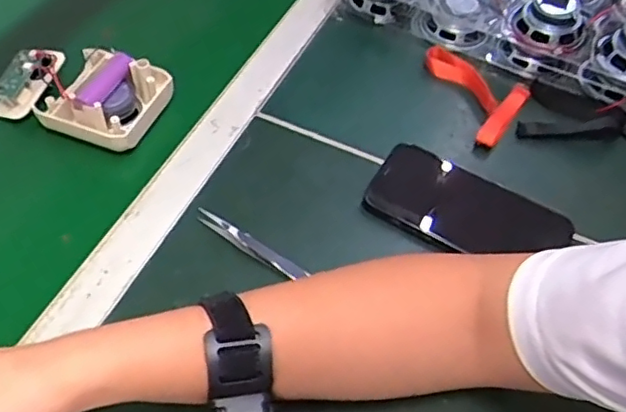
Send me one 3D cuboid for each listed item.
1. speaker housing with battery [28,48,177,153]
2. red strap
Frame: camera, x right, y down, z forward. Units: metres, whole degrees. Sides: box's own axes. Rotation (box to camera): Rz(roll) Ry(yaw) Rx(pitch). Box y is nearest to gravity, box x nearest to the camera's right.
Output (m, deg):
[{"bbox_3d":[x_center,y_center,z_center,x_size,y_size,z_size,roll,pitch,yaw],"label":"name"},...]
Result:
[{"bbox_3d":[-0.180,-0.096,0.535,0.091,0.043,0.086,20,54,9],"label":"speaker housing with battery"},{"bbox_3d":[0.146,-0.107,0.596,0.107,0.032,0.092,31,56,16],"label":"red strap"}]

